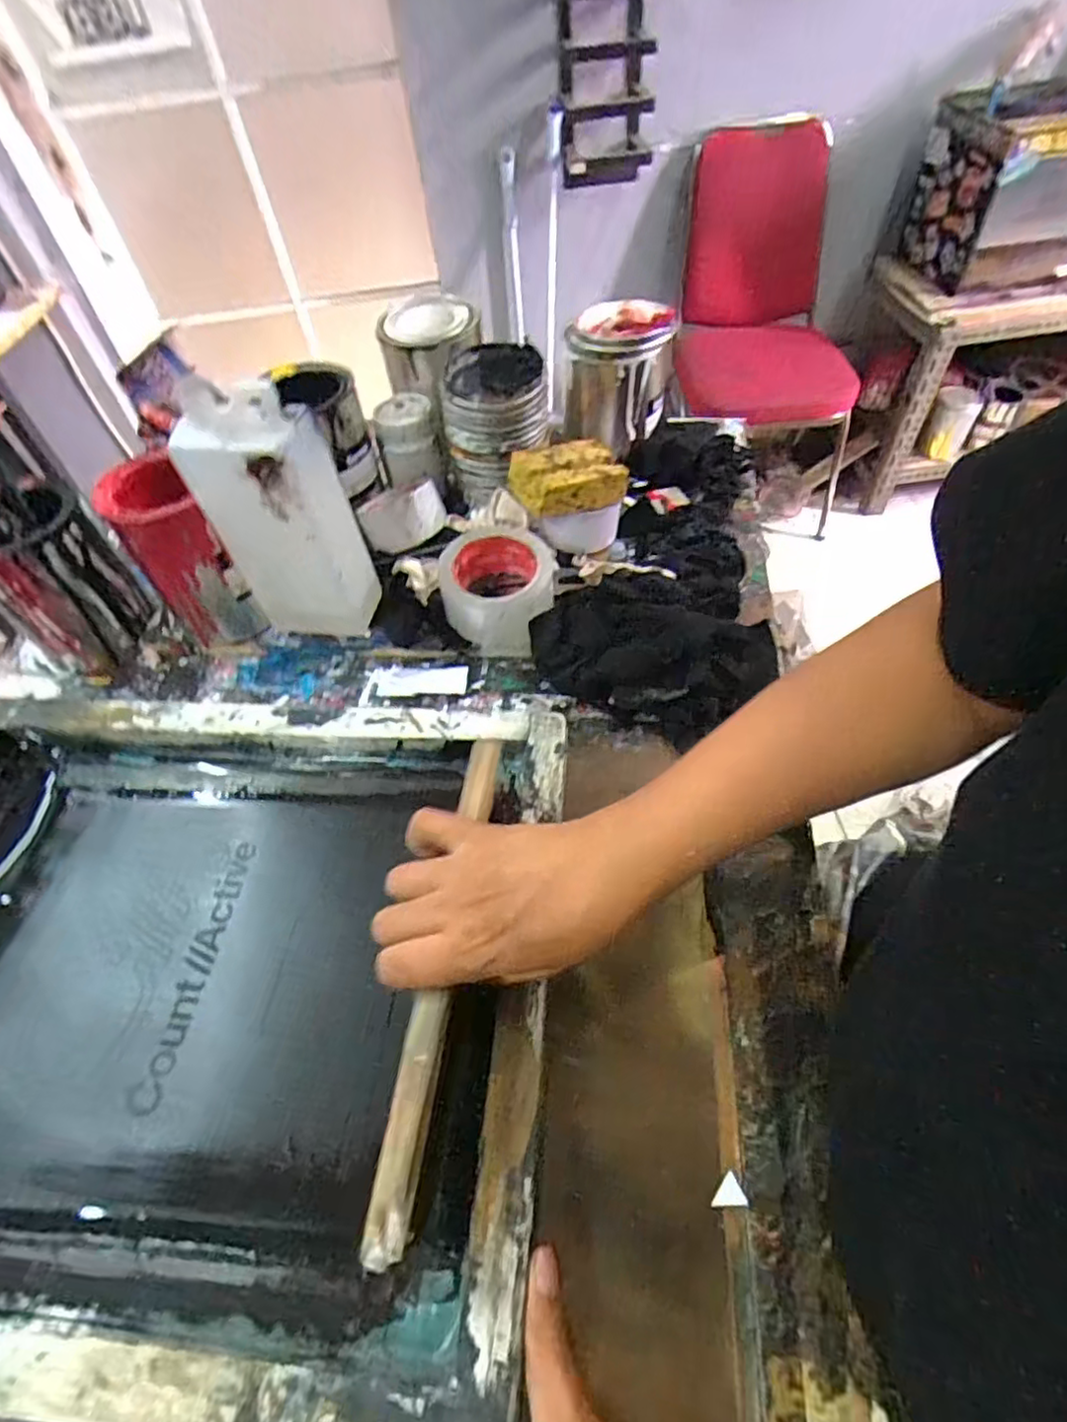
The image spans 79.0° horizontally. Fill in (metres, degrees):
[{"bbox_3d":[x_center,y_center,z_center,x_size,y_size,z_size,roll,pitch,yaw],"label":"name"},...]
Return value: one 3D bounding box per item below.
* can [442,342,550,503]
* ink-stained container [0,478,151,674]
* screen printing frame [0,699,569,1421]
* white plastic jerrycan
[{"bbox_3d":[-0.037,-0.299,0.664,0.101,0.112,0.098,-3,52,3],"label":"can"},{"bbox_3d":[-0.434,-0.119,0.601,0.097,0.148,0.094,-38,58,-22],"label":"ink-stained container"},{"bbox_3d":[-0.235,0.168,0.434,0.487,0.045,0.411,0,52,6],"label":"screen printing frame"},{"bbox_3d":[-0.203,-0.152,0.548,0.101,0.237,0.065,7,53,11],"label":"white plastic jerrycan"}]

